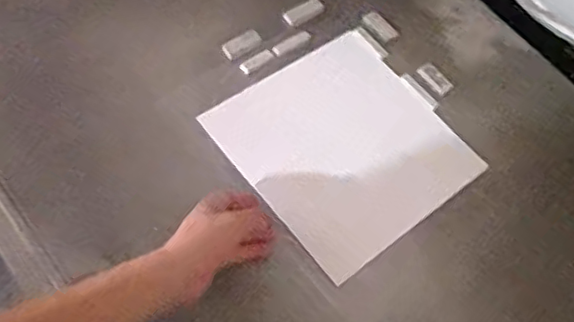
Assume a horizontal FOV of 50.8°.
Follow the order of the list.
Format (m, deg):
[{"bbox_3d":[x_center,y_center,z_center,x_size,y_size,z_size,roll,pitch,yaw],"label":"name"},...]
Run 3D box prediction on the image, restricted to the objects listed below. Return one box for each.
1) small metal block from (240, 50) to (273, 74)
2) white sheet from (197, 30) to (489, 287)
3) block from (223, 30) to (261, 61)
[{"bbox_3d":[-0.039,-0.127,0.773,0.049,0.004,0.015,-37,73,-26],"label":"small metal block"},{"bbox_3d":[0.072,-0.021,0.734,0.252,0.011,0.255,-34,71,-23],"label":"white sheet"},{"bbox_3d":[-0.058,-0.150,0.781,0.057,0.004,0.023,-37,73,-27],"label":"block"}]

